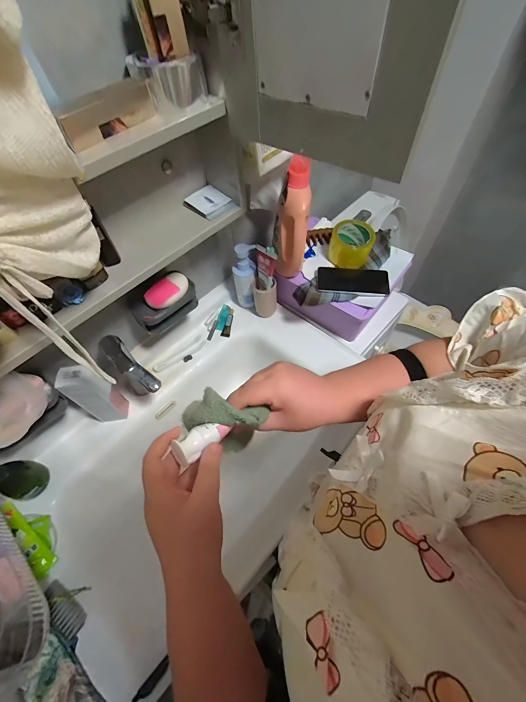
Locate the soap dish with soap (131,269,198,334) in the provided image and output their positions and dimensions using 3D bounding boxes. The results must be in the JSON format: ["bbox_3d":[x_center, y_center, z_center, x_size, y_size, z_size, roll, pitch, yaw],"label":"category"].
[{"bbox_3d":[-0.197,-0.094,0.626,0.058,0.083,0.132,23,62,17],"label":"soap dish with soap"}]

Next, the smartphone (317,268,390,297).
[{"bbox_3d":[0.208,-0.160,0.693,0.164,0.013,0.083,5,58,7],"label":"smartphone"}]

